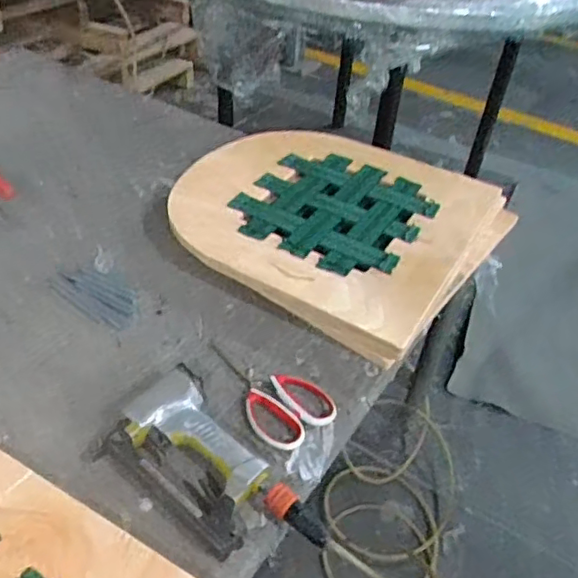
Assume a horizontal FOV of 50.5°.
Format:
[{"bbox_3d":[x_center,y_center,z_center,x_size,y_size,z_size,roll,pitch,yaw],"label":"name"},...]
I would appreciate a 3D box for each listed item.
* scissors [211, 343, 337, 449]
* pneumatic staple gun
[{"bbox_3d":[-0.028,0.116,0.752,0.094,0.010,0.175,-27,50,-33],"label":"scissors"},{"bbox_3d":[-0.082,0.189,0.636,0.117,0.041,0.242,-30,52,-35],"label":"pneumatic staple gun"}]

